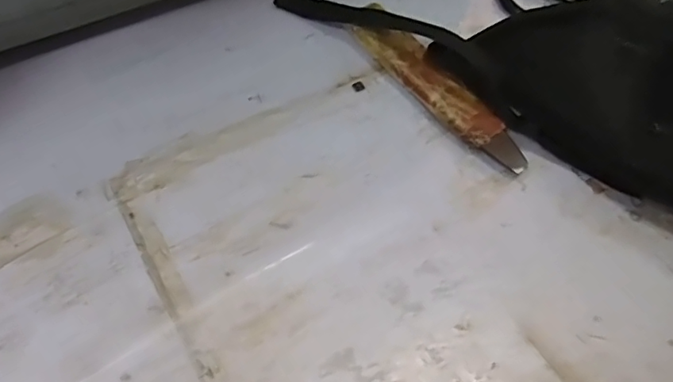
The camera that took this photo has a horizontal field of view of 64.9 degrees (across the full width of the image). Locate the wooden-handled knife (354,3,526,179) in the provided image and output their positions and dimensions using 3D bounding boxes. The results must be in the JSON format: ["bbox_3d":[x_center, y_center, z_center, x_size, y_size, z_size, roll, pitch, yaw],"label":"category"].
[{"bbox_3d":[0.076,-0.080,0.411,0.035,0.019,0.178,-33,69,-19],"label":"wooden-handled knife"}]

